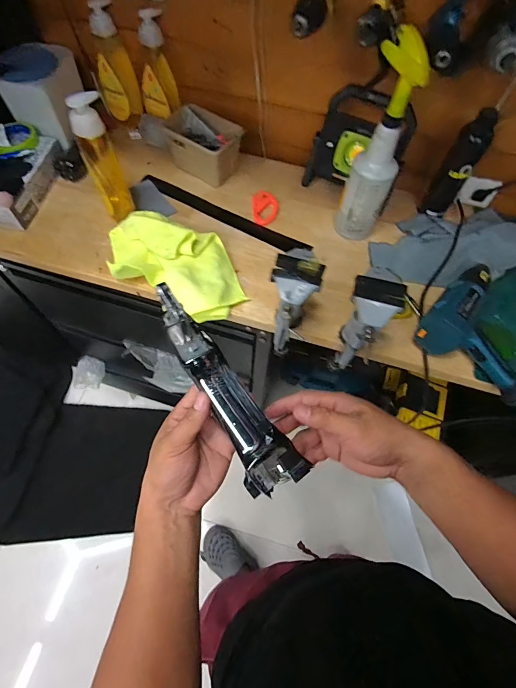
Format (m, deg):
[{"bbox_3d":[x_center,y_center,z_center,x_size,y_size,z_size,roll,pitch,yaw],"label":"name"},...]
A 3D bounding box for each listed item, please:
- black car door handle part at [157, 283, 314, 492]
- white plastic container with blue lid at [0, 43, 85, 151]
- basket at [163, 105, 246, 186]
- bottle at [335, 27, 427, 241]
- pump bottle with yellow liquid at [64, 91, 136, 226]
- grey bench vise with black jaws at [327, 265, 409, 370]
[{"bbox_3d":[-0.037,0.044,0.344,0.053,0.041,0.216,-32,81,-17],"label":"black car door handle part"},{"bbox_3d":[-0.462,-0.551,0.775,0.125,0.133,0.154,14,63,5],"label":"white plastic container with blue lid"},{"bbox_3d":[-0.128,-0.455,0.812,0.173,0.097,0.103,27,65,11],"label":"basket"},{"bbox_3d":[0.214,-0.336,0.639,0.090,0.333,0.072,22,64,8],"label":"bottle"},{"bbox_3d":[-0.281,-0.329,0.647,0.060,0.203,0.058,-28,68,-16],"label":"pump bottle with yellow liquid"},{"bbox_3d":[0.175,-0.027,0.614,0.077,0.213,0.109,26,65,11],"label":"grey bench vise with black jaws"}]

